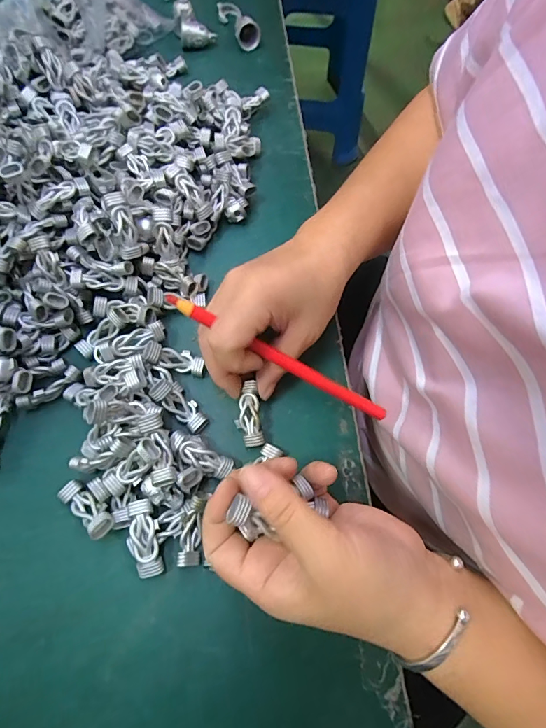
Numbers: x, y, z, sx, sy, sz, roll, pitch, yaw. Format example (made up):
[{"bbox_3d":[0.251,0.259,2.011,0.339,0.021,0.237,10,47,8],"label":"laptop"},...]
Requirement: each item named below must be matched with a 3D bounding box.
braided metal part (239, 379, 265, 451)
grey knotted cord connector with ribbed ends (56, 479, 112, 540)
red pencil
[{"bbox_3d":[-0.016,0.035,0.279,0.014,0.006,0.045,-5,80,-5],"label":"braided metal part"},{"bbox_3d":[-0.119,0.093,0.253,0.044,0.009,0.016,30,70,27],"label":"grey knotted cord connector with ribbed ends"},{"bbox_3d":[0.009,-0.001,0.265,0.171,0.008,0.009,29,68,-18],"label":"red pencil"}]

